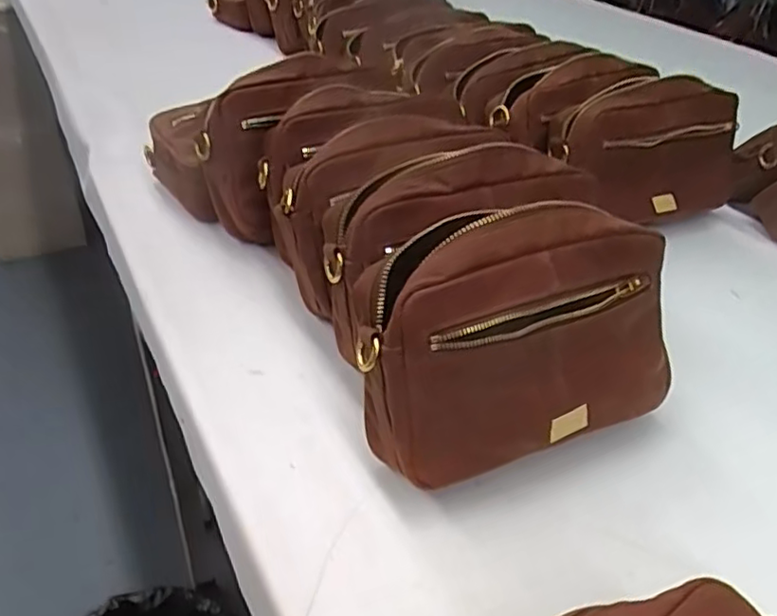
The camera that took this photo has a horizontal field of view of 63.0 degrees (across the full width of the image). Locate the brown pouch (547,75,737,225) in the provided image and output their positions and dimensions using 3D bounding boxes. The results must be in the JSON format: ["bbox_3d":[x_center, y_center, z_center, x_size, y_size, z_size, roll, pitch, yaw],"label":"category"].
[{"bbox_3d":[0.245,-0.148,0.597,0.198,0.109,0.070,-12,40,-21],"label":"brown pouch"}]

